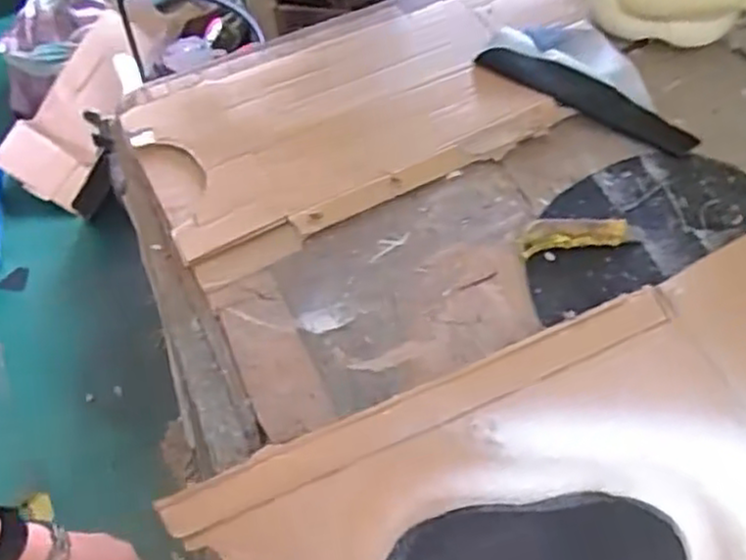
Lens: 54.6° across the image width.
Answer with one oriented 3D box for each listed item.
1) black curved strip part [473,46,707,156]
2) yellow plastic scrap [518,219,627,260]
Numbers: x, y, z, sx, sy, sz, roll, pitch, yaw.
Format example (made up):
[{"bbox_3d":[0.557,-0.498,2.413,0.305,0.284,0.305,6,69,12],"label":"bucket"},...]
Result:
[{"bbox_3d":[0.268,-0.227,0.902,0.281,0.013,0.055,24,72,3],"label":"black curved strip part"},{"bbox_3d":[0.223,-0.051,0.812,0.127,0.023,0.040,-10,58,-10],"label":"yellow plastic scrap"}]

